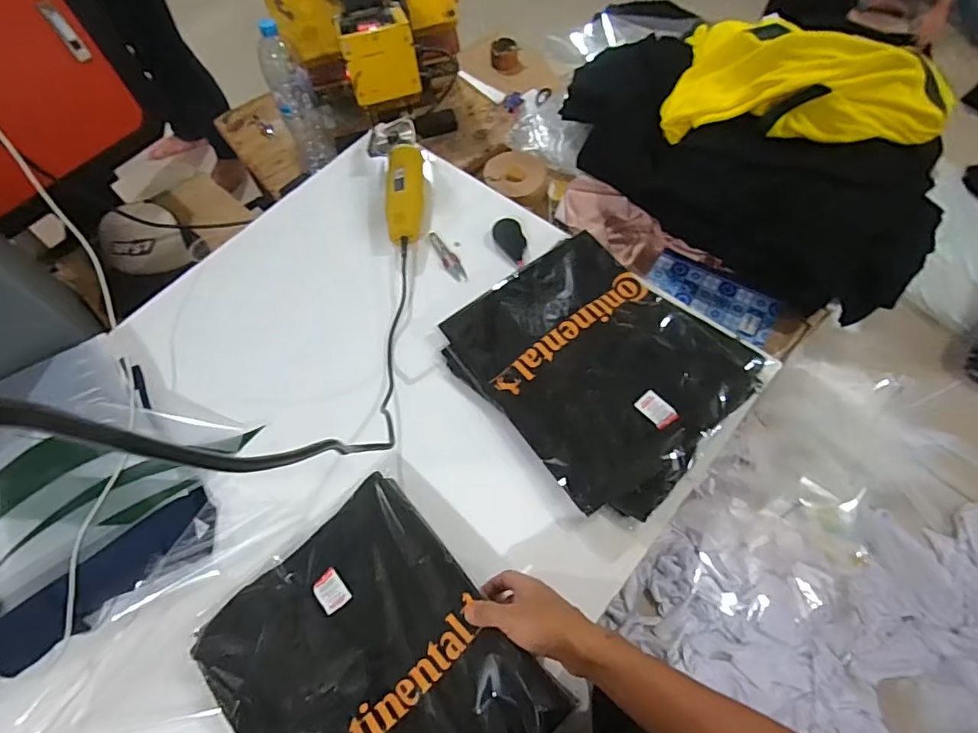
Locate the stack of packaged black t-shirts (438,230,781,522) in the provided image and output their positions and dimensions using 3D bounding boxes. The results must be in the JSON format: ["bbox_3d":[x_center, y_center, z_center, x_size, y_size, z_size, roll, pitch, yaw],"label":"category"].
[{"bbox_3d":[0.153,-0.014,0.707,0.309,0.025,0.345,-37,67,-14],"label":"stack of packaged black t-shirts"}]

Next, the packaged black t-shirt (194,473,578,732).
[{"bbox_3d":[-0.120,0.326,0.559,0.271,0.024,0.328,-40,69,-14],"label":"packaged black t-shirt"}]

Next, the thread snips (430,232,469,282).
[{"bbox_3d":[-0.065,-0.175,0.833,0.026,0.006,0.106,-24,64,-8],"label":"thread snips"}]

